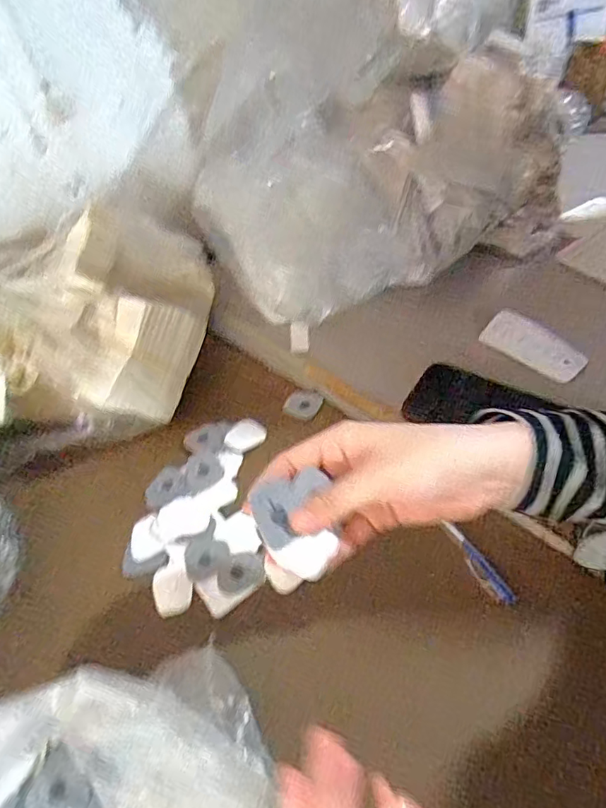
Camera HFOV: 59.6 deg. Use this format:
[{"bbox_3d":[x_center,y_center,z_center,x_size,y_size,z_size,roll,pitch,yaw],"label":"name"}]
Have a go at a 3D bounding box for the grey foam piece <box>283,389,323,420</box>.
[{"bbox_3d":[0.000,0.000,0.553,0.038,0.012,0.033,15,61,29],"label":"grey foam piece"}]

